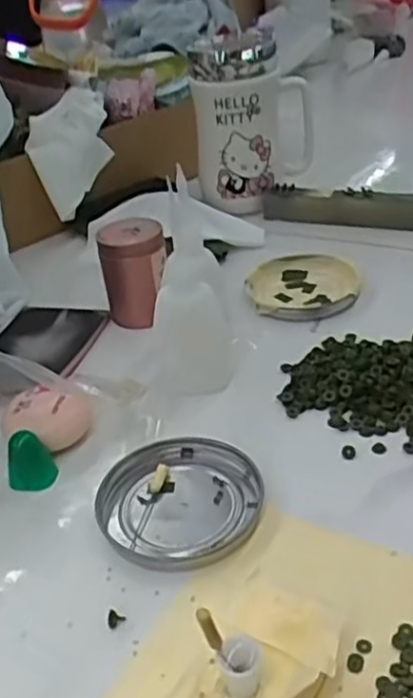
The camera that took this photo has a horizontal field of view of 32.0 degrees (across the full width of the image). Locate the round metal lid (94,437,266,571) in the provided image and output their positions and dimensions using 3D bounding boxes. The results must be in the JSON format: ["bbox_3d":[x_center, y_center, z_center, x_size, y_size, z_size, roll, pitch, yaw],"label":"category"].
[{"bbox_3d":[-0.013,0.073,0.350,0.078,0.008,0.077,-5,34,3],"label":"round metal lid"}]

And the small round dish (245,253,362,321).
[{"bbox_3d":[0.070,-0.048,0.521,0.077,0.009,0.085,3,35,14],"label":"small round dish"}]

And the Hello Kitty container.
[{"bbox_3d":[0.039,-0.193,0.617,0.095,0.137,0.061,1,34,12],"label":"Hello Kitty container"}]

